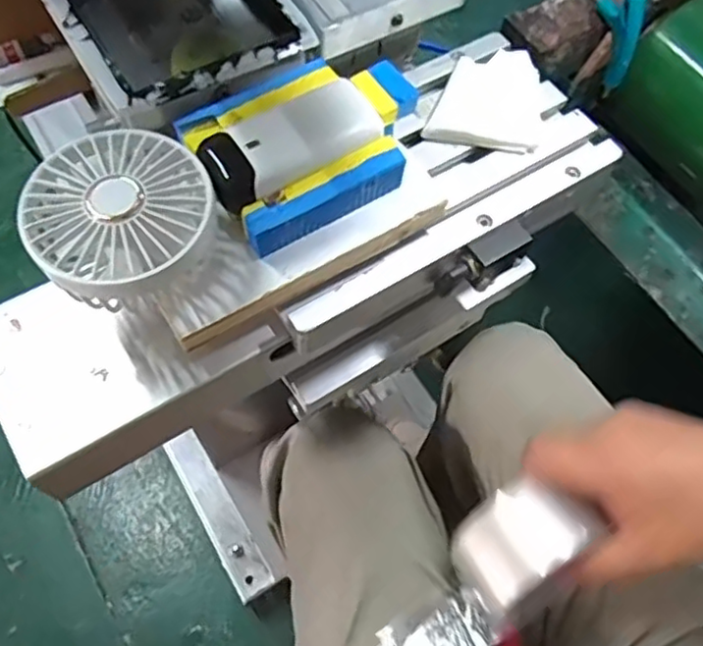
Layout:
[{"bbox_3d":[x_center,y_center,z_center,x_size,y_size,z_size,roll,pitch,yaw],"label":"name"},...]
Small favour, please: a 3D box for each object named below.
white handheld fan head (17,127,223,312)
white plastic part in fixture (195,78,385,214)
[{"bbox_3d":[-0.110,-0.048,0.324,0.085,0.040,0.088,1,65,-2],"label":"white handheld fan head"},{"bbox_3d":[-0.031,-0.095,0.346,0.092,0.018,0.044,-33,70,-16],"label":"white plastic part in fixture"}]

